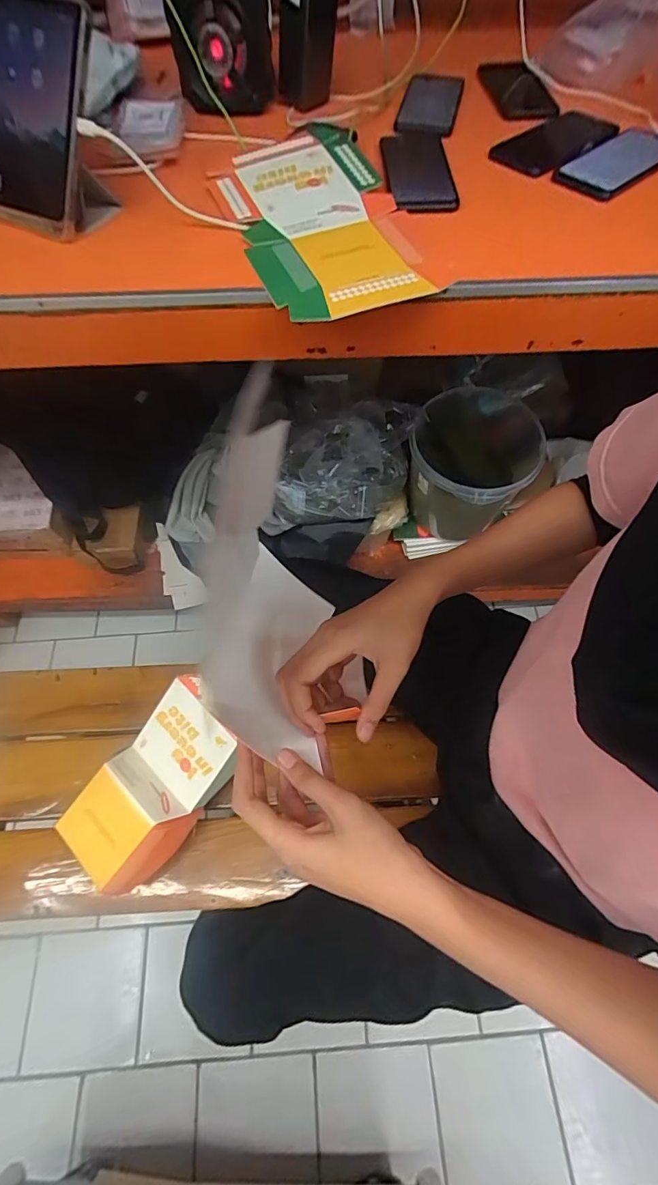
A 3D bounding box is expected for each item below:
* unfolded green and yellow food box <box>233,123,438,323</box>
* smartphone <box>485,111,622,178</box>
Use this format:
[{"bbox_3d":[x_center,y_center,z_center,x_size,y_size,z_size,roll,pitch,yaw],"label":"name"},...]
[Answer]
[{"bbox_3d":[-0.009,-0.395,0.484,0.168,0.028,0.336,-19,68,-7],"label":"unfolded green and yellow food box"},{"bbox_3d":[0.281,-0.552,0.550,0.180,0.010,0.092,-40,69,-19],"label":"smartphone"}]

